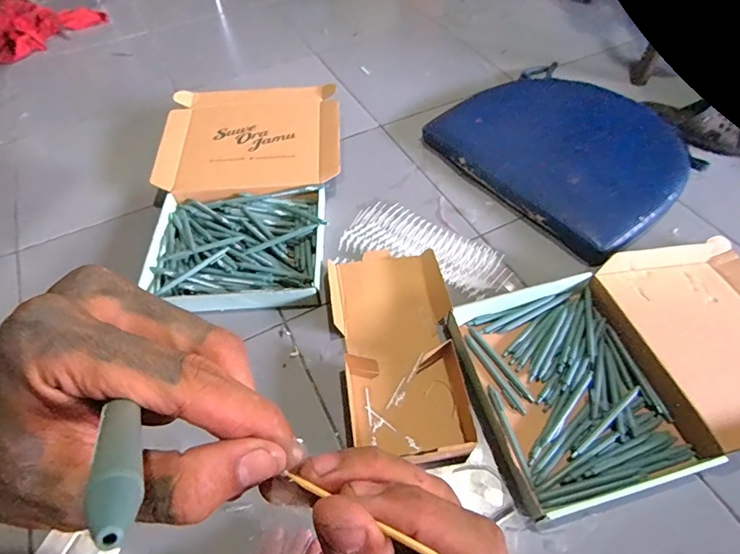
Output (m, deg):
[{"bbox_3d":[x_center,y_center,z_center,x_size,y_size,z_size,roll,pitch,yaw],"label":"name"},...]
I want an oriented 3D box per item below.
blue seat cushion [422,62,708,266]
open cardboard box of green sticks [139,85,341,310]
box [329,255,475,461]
[{"bbox_3d":[0.426,-0.298,0.926,0.424,0.066,0.493,-30,59,-18],"label":"blue seat cushion"},{"bbox_3d":[-0.248,-0.187,0.876,0.358,0.076,0.544,-3,54,0],"label":"open cardboard box of green sticks"},{"bbox_3d":[0.045,0.100,0.695,0.194,0.048,0.379,-8,55,-4],"label":"box"}]

